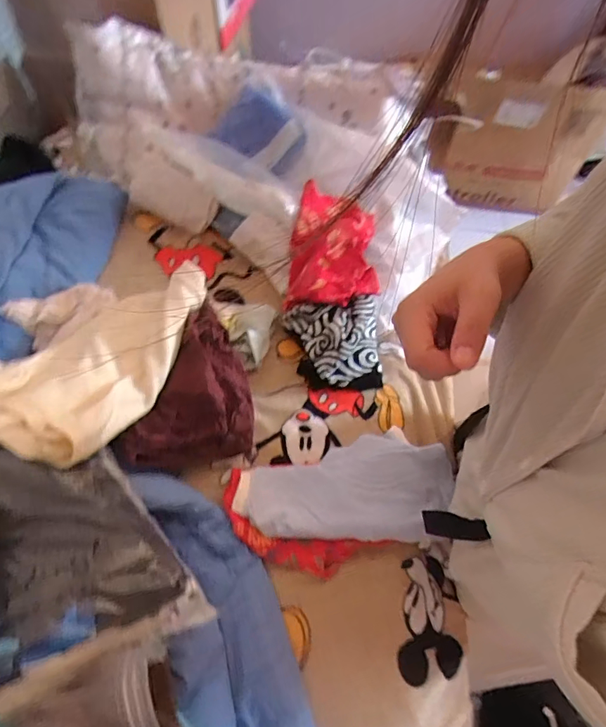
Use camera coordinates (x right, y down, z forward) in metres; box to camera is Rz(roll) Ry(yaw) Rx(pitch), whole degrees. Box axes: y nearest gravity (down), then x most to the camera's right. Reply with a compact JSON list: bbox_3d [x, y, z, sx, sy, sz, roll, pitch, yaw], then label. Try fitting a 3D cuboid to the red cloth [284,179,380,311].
[{"bbox_3d":[0.058,-0.221,0.837,0.164,0.070,0.259,3,61,0],"label":"red cloth"}]

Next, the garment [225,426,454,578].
[{"bbox_3d":[0.072,0.200,0.670,0.352,0.045,0.170,-13,63,-9],"label":"garment"}]

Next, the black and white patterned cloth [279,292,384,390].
[{"bbox_3d":[0.053,-0.035,0.780,0.165,0.073,0.150,-3,61,-4],"label":"black and white patterned cloth"}]

